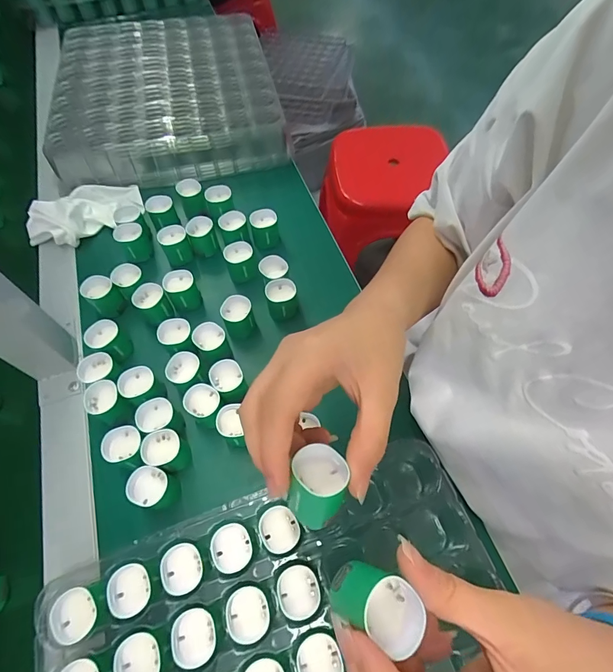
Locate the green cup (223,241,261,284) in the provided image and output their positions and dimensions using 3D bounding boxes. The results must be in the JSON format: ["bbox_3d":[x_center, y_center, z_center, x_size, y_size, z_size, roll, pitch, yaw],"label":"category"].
[{"bbox_3d":[-0.070,-0.077,0.409,0.030,0.037,0.032,0,60,0],"label":"green cup"}]

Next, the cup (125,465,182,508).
[{"bbox_3d":[-0.120,0.122,0.302,0.024,0.043,0.027,12,61,7],"label":"cup"}]

